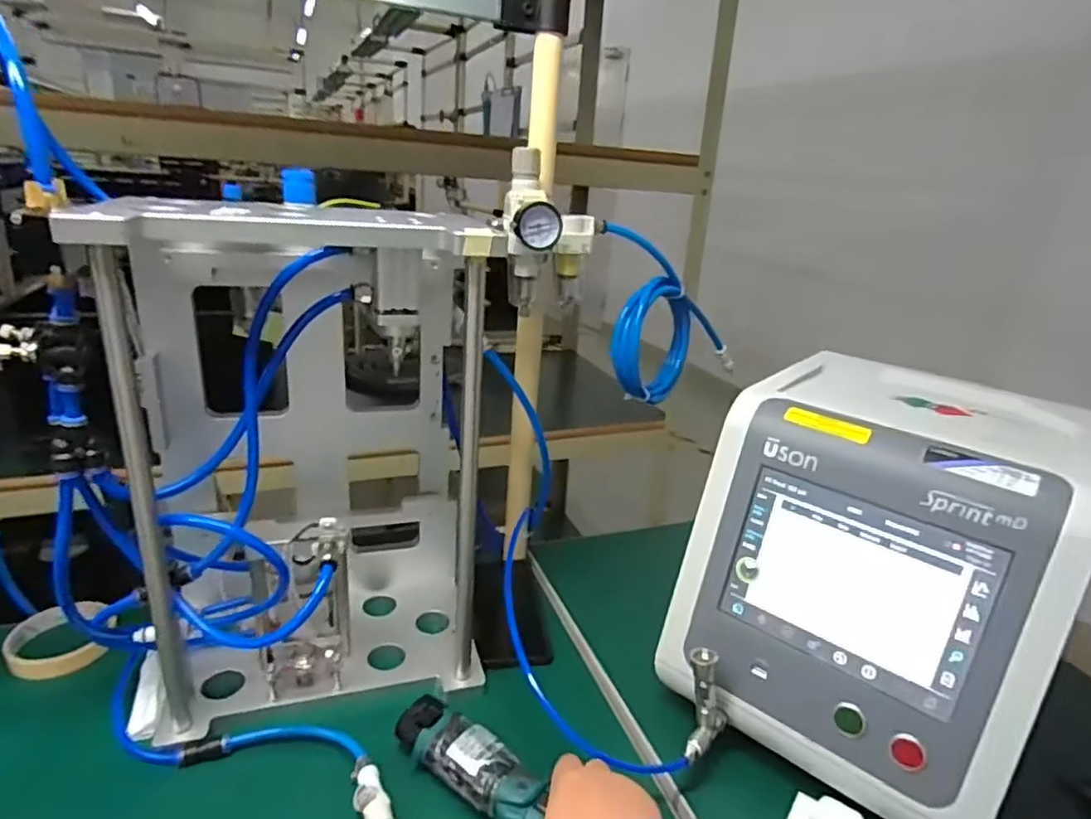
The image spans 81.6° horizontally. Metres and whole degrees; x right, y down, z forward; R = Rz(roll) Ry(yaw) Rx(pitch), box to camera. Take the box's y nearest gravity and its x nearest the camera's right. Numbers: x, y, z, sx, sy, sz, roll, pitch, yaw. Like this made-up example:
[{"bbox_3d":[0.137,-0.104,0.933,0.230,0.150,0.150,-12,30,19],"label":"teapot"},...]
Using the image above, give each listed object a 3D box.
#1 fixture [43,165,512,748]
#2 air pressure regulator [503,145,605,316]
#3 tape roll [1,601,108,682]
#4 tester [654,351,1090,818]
[{"bbox_3d":[-0.206,0.049,0.533,0.280,0.408,0.191,-6,23,-26],"label":"fixture"},{"bbox_3d":[0.005,-0.160,0.590,0.084,0.139,0.070,1,21,-7],"label":"air pressure regulator"},{"bbox_3d":[-0.459,0.218,0.598,0.081,0.024,0.080,4,20,-1],"label":"tape roll"},{"bbox_3d":[0.283,0.126,0.550,0.249,0.254,0.296,19,25,34],"label":"tester"}]

